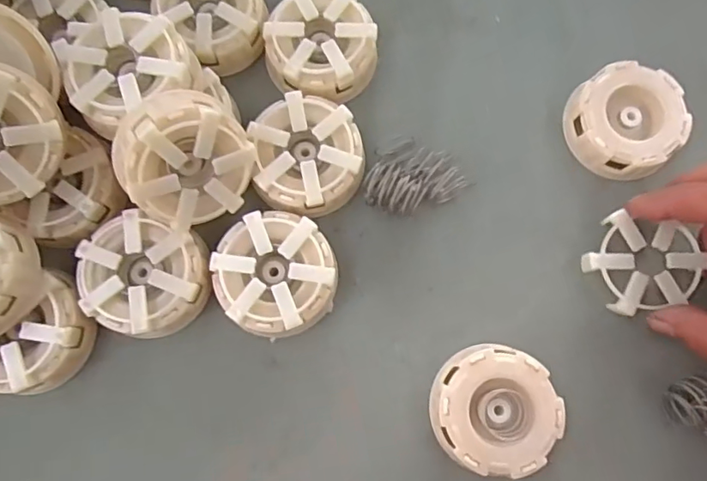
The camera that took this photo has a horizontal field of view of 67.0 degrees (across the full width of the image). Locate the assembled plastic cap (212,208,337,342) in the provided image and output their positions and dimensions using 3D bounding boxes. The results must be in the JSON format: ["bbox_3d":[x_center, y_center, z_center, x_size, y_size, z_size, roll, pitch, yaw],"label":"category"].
[{"bbox_3d":[-0.039,0.018,0.276,0.058,0.029,0.060,0,79,0],"label":"assembled plastic cap"}]

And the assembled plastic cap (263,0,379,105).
[{"bbox_3d":[-0.017,-0.105,0.298,0.058,0.032,0.058,0,79,0],"label":"assembled plastic cap"}]

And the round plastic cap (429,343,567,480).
[{"bbox_3d":[0.070,0.084,0.270,0.061,0.021,0.059,0,79,0],"label":"round plastic cap"}]

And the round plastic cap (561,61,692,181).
[{"bbox_3d":[0.152,-0.066,0.298,0.058,0.021,0.060,0,79,0],"label":"round plastic cap"}]

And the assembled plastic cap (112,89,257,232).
[{"bbox_3d":[-0.077,-0.037,0.254,0.060,0.026,0.060,-9,108,-31],"label":"assembled plastic cap"}]

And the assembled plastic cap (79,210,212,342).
[{"bbox_3d":[-0.105,0.018,0.272,0.058,0.030,0.056,0,79,0],"label":"assembled plastic cap"}]

